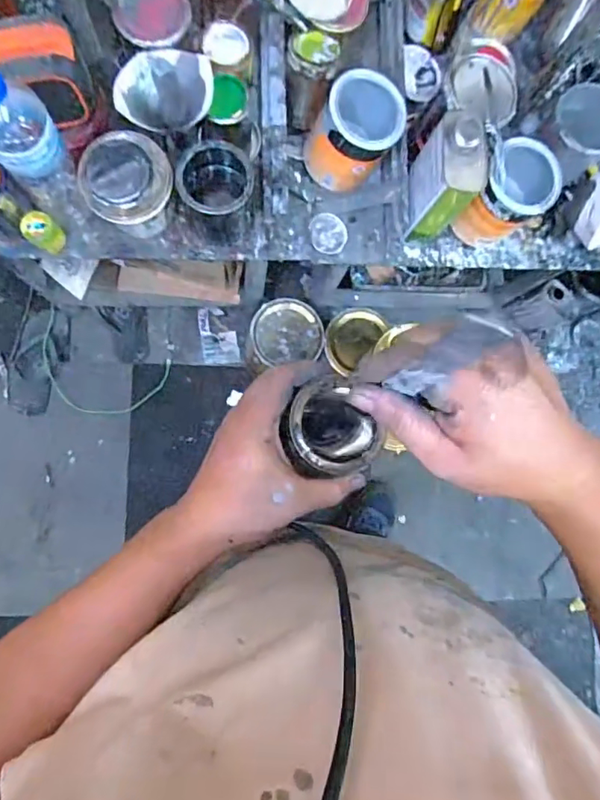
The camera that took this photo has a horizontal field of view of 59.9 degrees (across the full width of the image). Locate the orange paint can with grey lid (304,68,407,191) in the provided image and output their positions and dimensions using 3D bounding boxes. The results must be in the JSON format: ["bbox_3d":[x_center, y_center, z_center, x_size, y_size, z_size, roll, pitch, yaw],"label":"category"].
[{"bbox_3d":[0.078,-0.385,0.751,0.119,0.133,0.114,-35,88,-9],"label":"orange paint can with grey lid"}]

